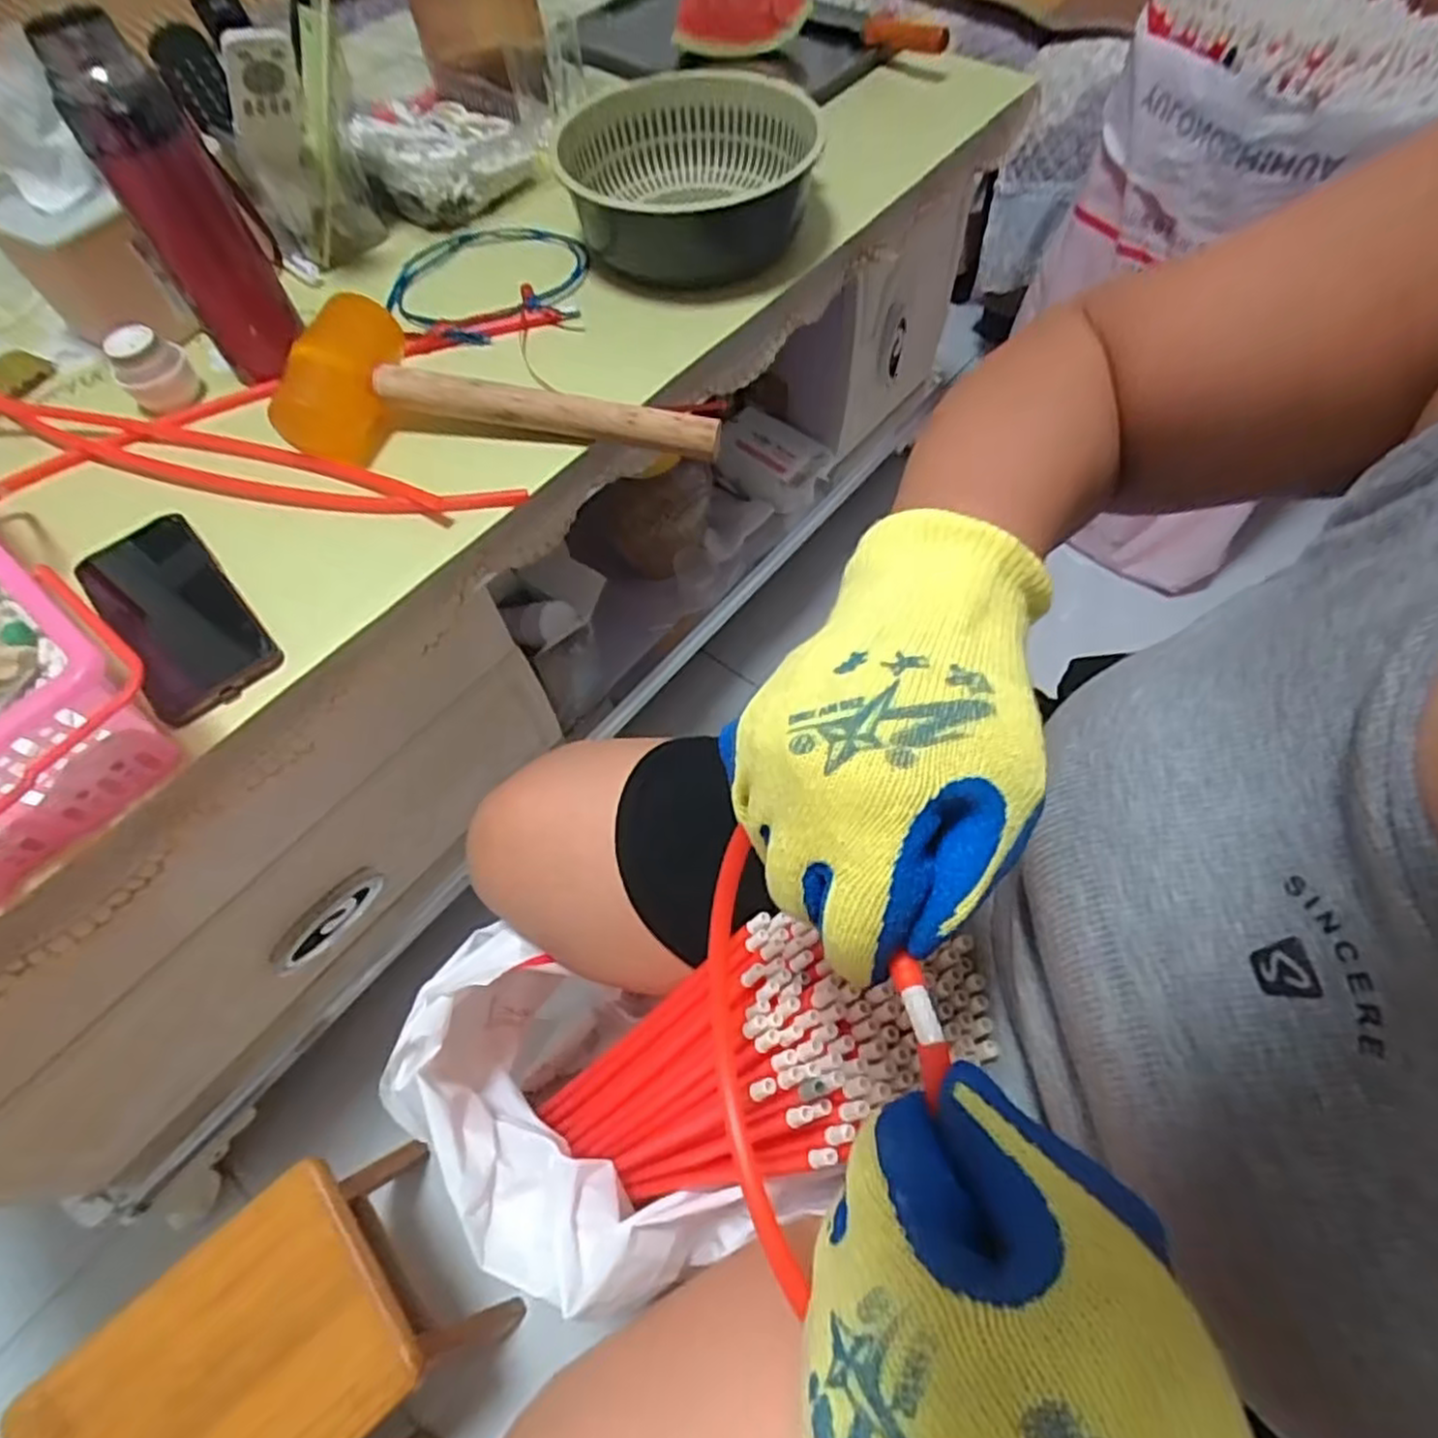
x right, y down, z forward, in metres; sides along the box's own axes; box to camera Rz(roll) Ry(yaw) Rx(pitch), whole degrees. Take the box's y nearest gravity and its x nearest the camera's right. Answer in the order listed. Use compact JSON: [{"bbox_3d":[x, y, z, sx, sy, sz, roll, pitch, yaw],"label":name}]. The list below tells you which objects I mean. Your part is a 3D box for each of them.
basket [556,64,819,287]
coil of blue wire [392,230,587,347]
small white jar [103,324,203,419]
[{"bbox_3d":[-0.027,-0.476,0.641,0.220,0.071,0.244,9,62,7],"label":"basket"},{"bbox_3d":[-0.201,-0.393,0.642,0.176,0.015,0.154,-27,63,-11],"label":"coil of blue wire"},{"bbox_3d":[-0.449,-0.281,0.574,0.052,0.048,0.047,-36,66,-16],"label":"small white jar"}]

